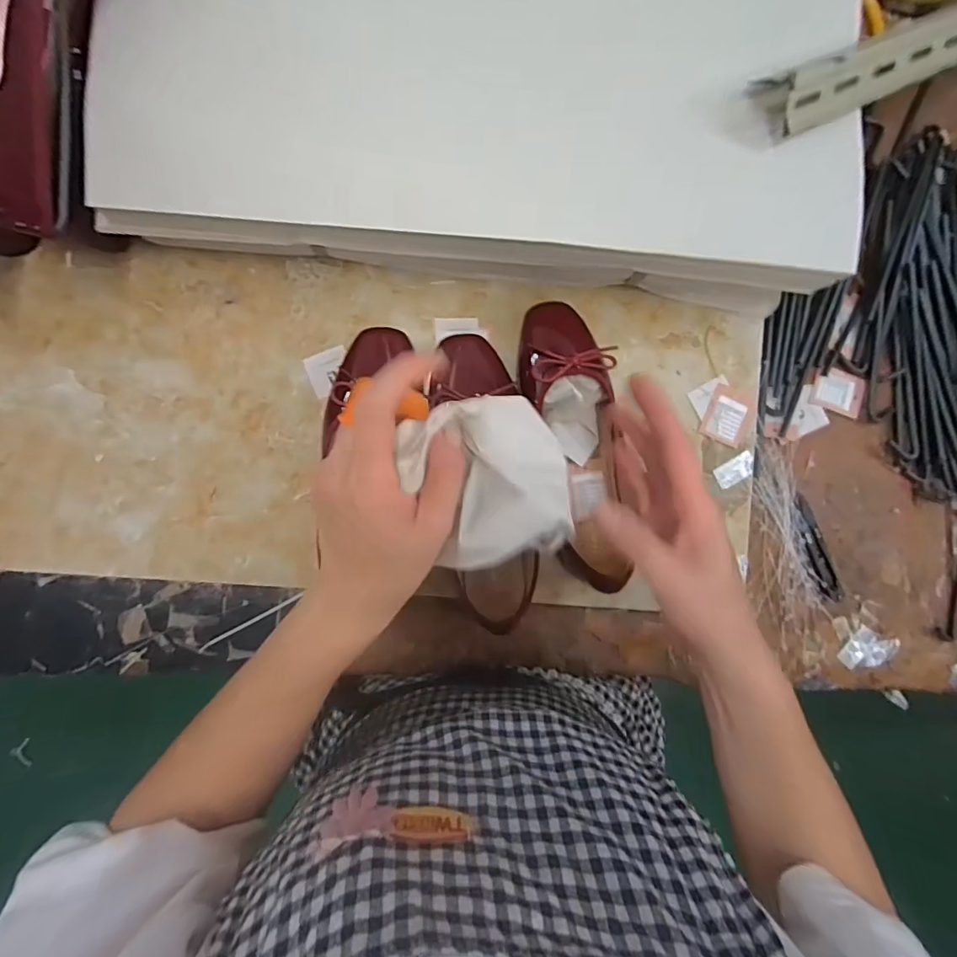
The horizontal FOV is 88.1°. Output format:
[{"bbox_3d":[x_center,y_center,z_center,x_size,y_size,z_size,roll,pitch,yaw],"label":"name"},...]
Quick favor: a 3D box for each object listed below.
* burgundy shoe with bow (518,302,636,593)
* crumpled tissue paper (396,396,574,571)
[{"bbox_3d":[0.081,-0.023,0.402,0.085,0.075,0.237,-3,91,-4],"label":"burgundy shoe with bow"},{"bbox_3d":[0.007,0.001,0.261,0.084,0.027,0.086,-14,92,-4],"label":"crumpled tissue paper"}]

